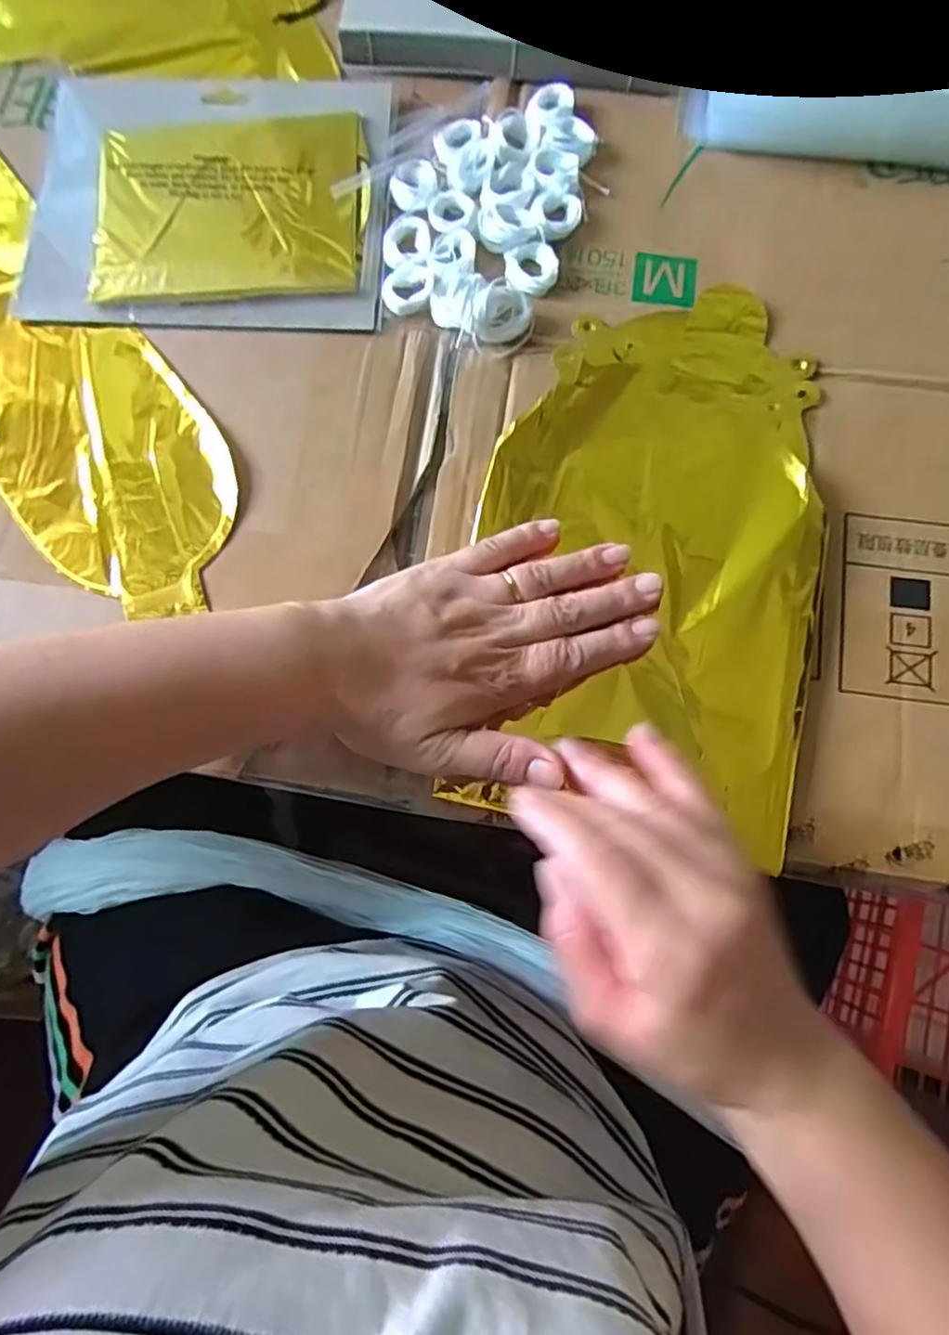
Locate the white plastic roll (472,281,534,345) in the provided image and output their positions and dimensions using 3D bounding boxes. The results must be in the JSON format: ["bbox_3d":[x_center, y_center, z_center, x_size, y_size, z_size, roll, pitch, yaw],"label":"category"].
[{"bbox_3d":[0.015,-0.185,0.350,0.027,0.020,0.025,0,76,2],"label":"white plastic roll"}]

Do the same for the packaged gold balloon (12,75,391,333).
[{"bbox_3d":[-0.149,-0.267,0.377,0.195,0.010,0.171,1,76,2],"label":"packaged gold balloon"}]

